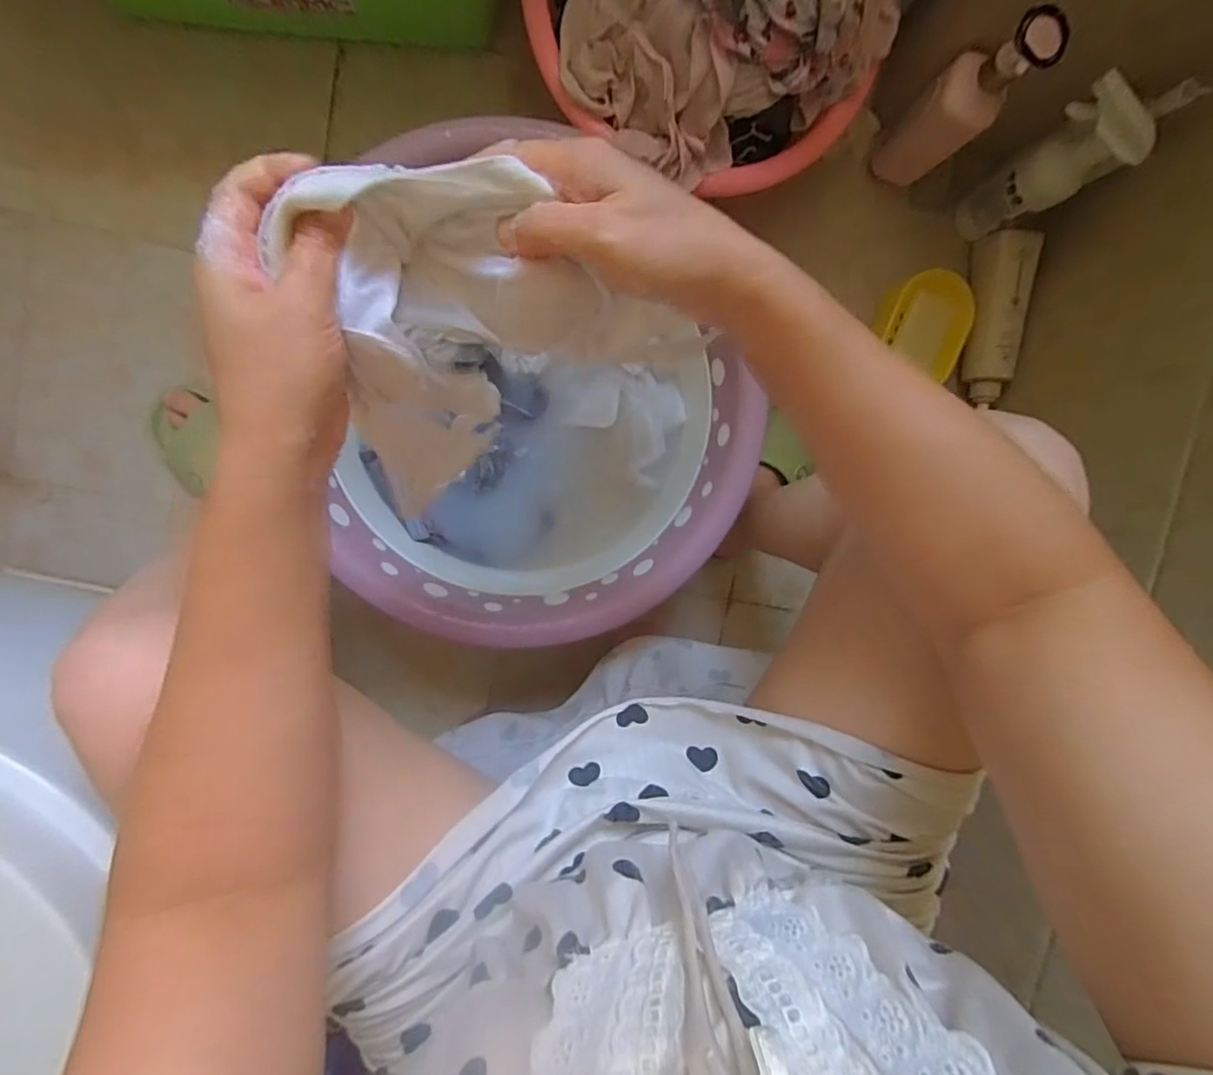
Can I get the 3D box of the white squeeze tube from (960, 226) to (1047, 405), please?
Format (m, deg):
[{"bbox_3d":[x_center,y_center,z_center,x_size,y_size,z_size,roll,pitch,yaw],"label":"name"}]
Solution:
[{"bbox_3d":[0.519,-0.291,0.766,0.067,0.045,0.210,0,97,-7],"label":"white squeeze tube"}]

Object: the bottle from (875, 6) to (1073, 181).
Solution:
[{"bbox_3d":[0.387,-0.477,0.642,0.056,0.232,0.072,-44,99,0],"label":"bottle"}]

